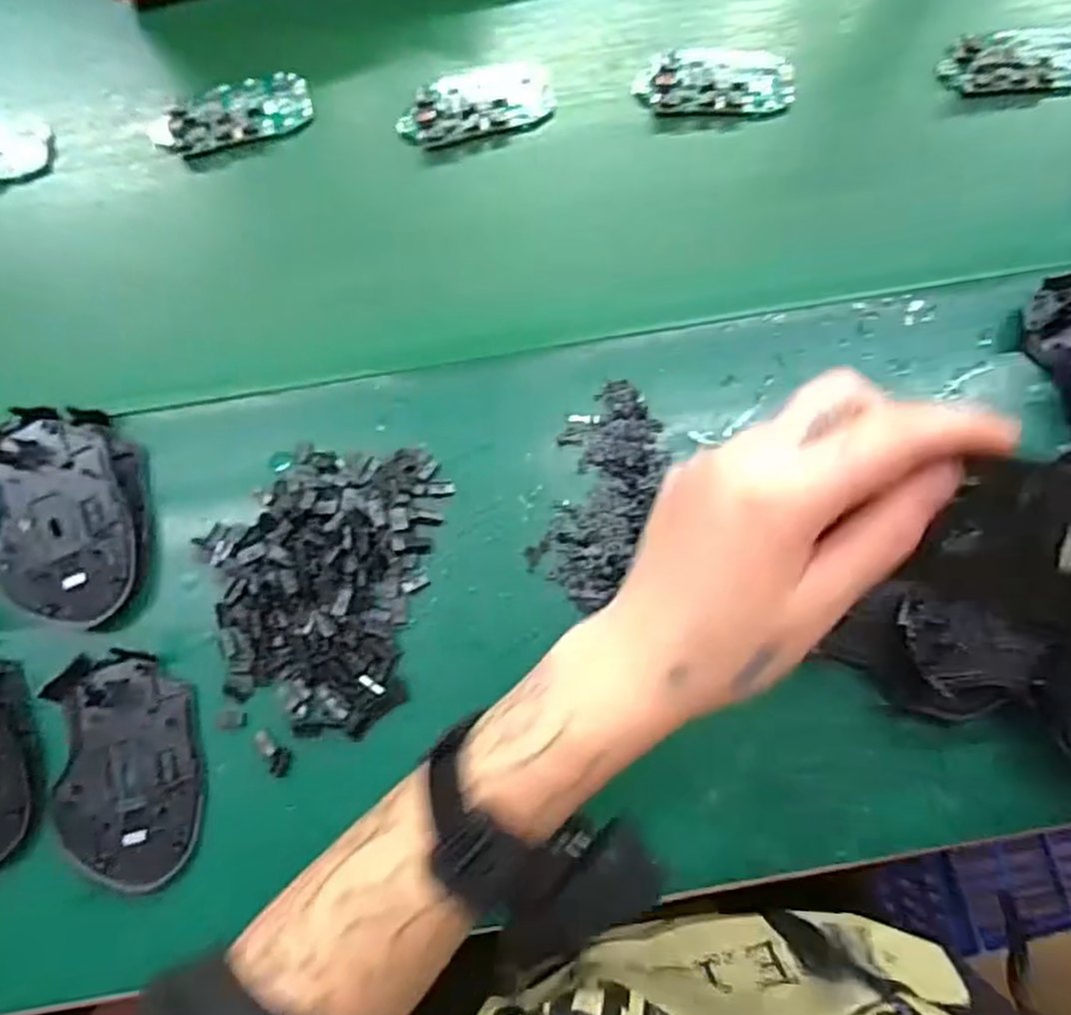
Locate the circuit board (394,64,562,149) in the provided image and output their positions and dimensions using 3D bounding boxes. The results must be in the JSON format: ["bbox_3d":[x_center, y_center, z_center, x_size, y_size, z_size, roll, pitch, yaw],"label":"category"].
[{"bbox_3d":[-0.038,-0.261,0.462,0.099,0.016,0.049,-16,78,-3],"label":"circuit board"}]

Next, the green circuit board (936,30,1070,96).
[{"bbox_3d":[0.315,-0.288,0.464,0.105,0.017,0.045,1,77,1],"label":"green circuit board"}]

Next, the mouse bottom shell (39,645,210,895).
[{"bbox_3d":[-0.209,0.133,0.365,0.073,0.011,0.114,-10,77,-2],"label":"mouse bottom shell"}]

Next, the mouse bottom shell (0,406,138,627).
[{"bbox_3d":[-0.255,0.004,0.380,0.071,0.032,0.113,-17,78,-3],"label":"mouse bottom shell"}]

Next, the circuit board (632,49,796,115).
[{"bbox_3d":[0.115,-0.277,0.463,0.099,0.014,0.049,1,77,1],"label":"circuit board"}]

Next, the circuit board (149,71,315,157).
[{"bbox_3d":[-0.196,-0.255,0.457,0.101,0.009,0.045,-18,78,-4],"label":"circuit board"}]

